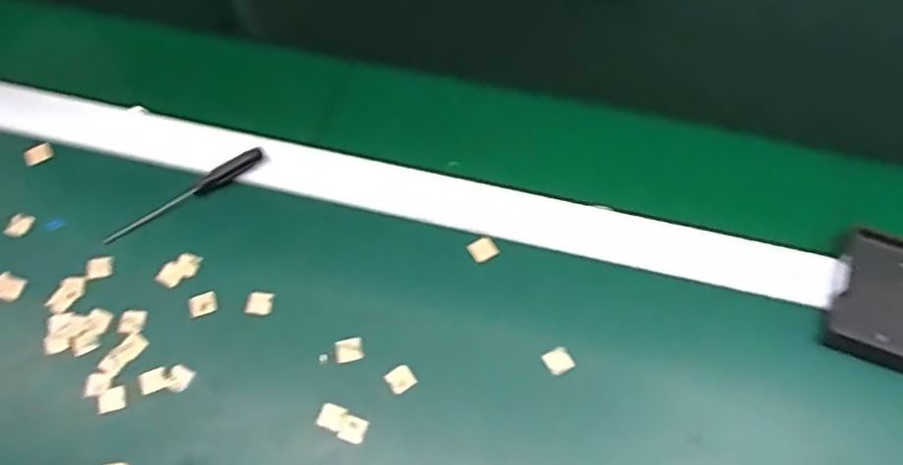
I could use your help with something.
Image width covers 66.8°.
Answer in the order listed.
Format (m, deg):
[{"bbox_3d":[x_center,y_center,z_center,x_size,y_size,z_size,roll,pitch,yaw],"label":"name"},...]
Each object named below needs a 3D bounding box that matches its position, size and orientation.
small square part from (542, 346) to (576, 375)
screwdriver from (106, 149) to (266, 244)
[{"bbox_3d":[0.073,0.089,0.470,0.016,0.004,0.018,-29,66,-13],"label":"small square part"},{"bbox_3d":[-0.207,-0.031,0.531,0.132,0.015,0.015,-29,66,-13],"label":"screwdriver"}]

